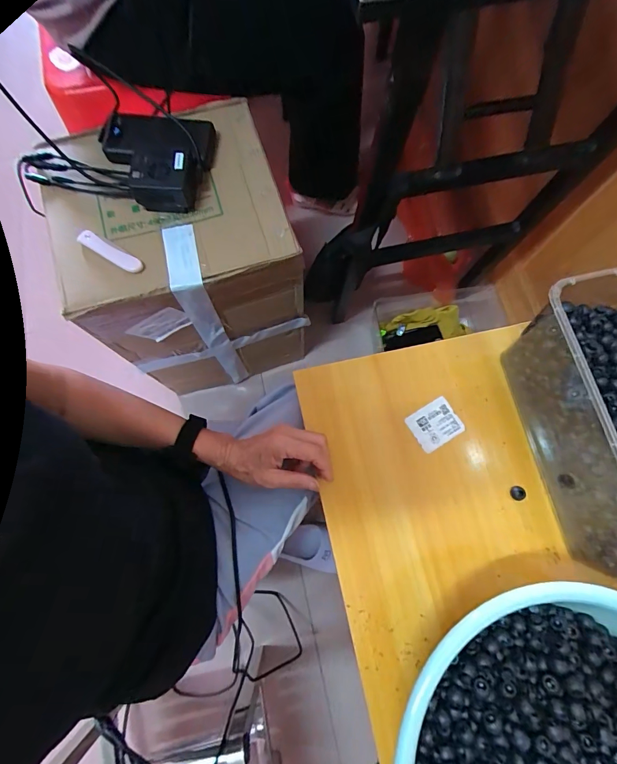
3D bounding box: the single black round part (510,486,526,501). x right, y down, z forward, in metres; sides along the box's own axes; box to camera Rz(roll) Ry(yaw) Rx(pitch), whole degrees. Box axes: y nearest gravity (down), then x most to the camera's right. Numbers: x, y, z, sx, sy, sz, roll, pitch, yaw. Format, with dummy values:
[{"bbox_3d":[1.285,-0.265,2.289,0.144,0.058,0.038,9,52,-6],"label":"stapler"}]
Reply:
[{"bbox_3d":[0.240,0.128,0.429,0.016,0.007,0.017,0,76,0],"label":"single black round part"}]

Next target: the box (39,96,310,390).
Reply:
[{"bbox_3d":[-0.208,-0.212,0.750,0.331,0.454,0.297,-17,76,-4],"label":"box"}]

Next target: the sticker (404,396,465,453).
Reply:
[{"bbox_3d":[0.153,0.051,0.451,0.058,0.004,0.048,-30,78,-7],"label":"sticker"}]

